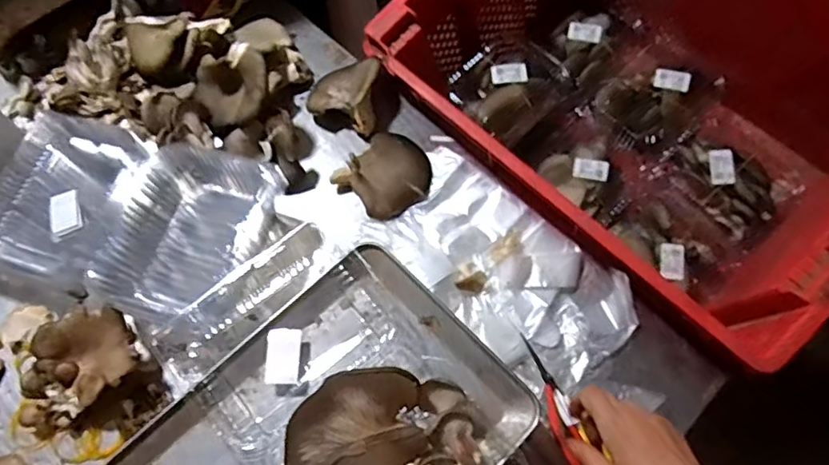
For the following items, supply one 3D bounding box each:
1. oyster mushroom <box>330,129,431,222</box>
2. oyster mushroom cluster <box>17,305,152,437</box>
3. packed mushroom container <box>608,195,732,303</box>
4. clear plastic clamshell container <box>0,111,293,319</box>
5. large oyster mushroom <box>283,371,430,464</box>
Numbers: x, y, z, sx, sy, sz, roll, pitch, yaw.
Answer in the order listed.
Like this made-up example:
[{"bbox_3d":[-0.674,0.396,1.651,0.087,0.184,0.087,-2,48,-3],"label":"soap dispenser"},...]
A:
[{"bbox_3d":[-0.030,-0.075,0.705,0.110,0.031,0.099,-42,73,-16],"label":"oyster mushroom"},{"bbox_3d":[-0.348,0.144,0.597,0.140,0.073,0.099,-28,70,-12],"label":"oyster mushroom cluster"},{"bbox_3d":[0.380,0.017,0.864,0.122,0.079,0.161,-41,73,-16],"label":"packed mushroom container"},{"bbox_3d":[-0.324,-0.016,0.649,0.315,0.067,0.187,17,68,6],"label":"clear plastic clamshell container"},{"bbox_3d":[-0.047,0.156,0.457,0.117,0.062,0.074,-20,69,-9],"label":"large oyster mushroom"}]

